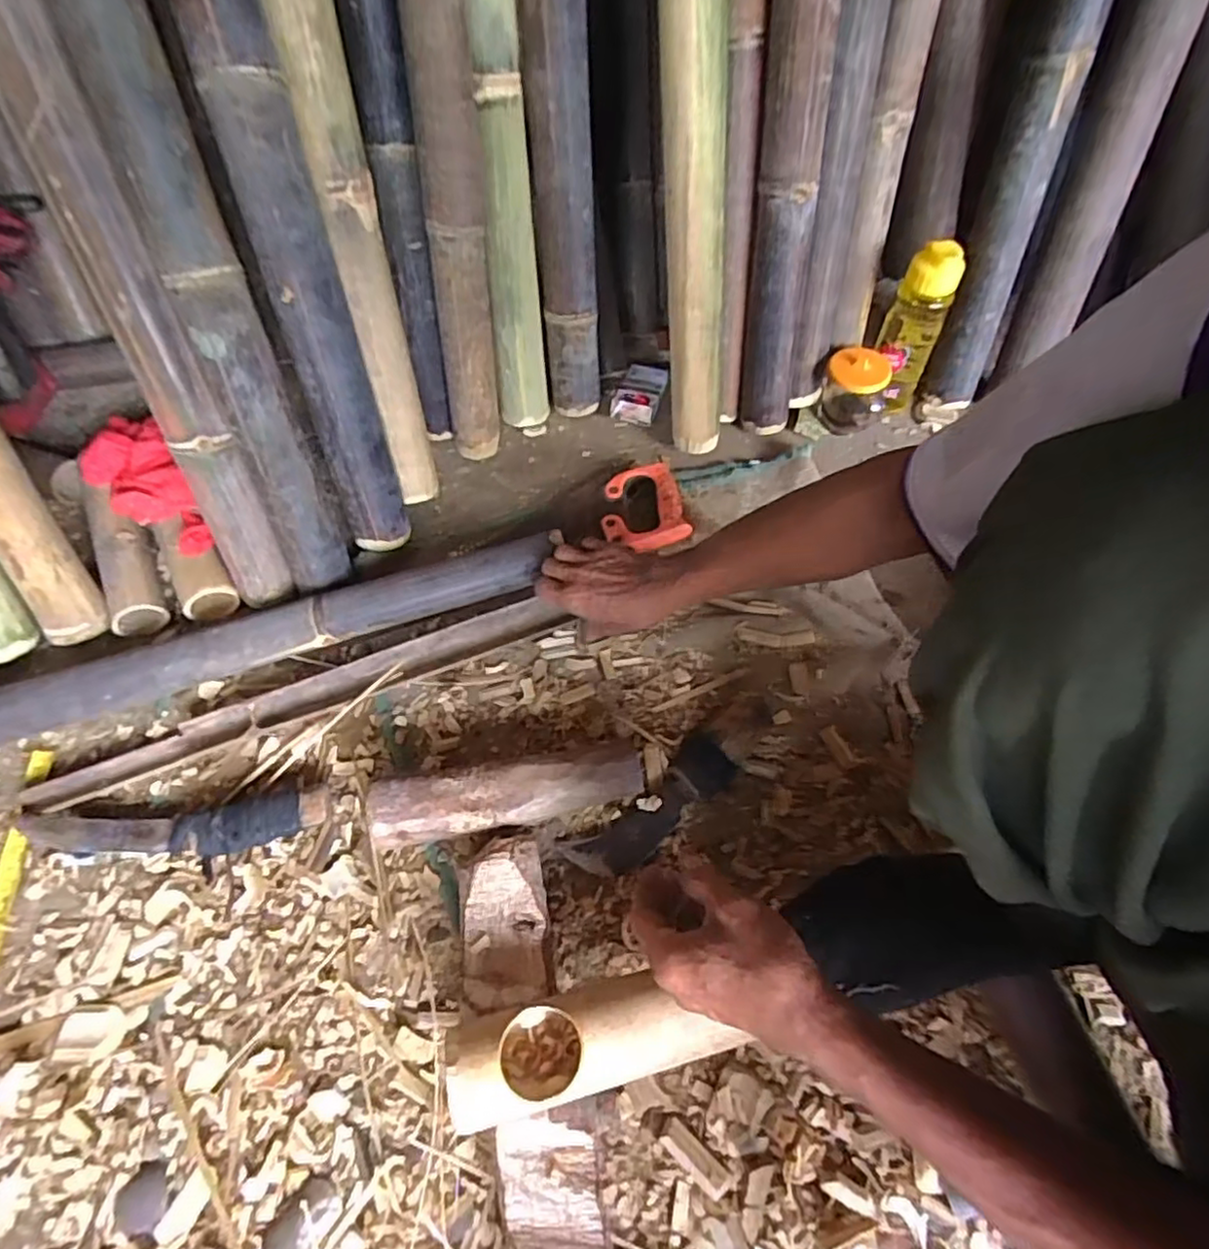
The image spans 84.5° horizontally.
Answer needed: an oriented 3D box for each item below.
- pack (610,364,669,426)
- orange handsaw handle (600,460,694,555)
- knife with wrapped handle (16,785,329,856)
[{"bbox_3d":[0.051,-0.324,0.933,0.064,0.028,0.101,20,62,12],"label":"pack"},{"bbox_3d":[0.046,-0.145,0.825,0.103,0.030,0.118,-12,61,-7],"label":"orange handsaw handle"},{"bbox_3d":[-0.407,0.194,0.634,0.280,0.027,0.054,-7,60,-3],"label":"knife with wrapped handle"}]

